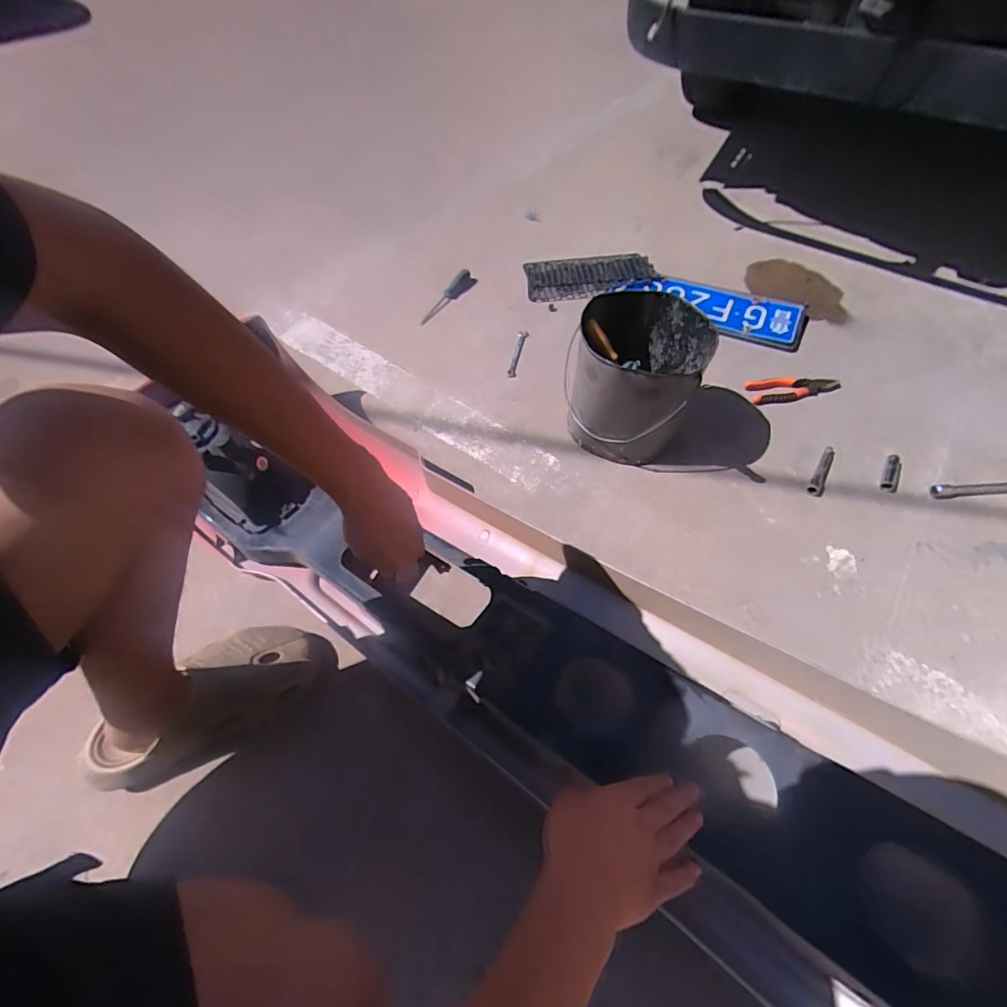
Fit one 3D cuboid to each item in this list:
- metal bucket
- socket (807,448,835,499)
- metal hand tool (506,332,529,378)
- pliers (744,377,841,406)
[{"bbox_3d":[0.236,-0.226,0.886,0.217,0.220,0.225,-1,56,2],"label":"metal bucket"},{"bbox_3d":[0.591,-0.057,0.888,0.027,0.015,0.115,30,62,21],"label":"socket"},{"bbox_3d":[0.033,-0.346,1.103,0.022,0.024,0.148,10,57,9],"label":"metal hand tool"},{"bbox_3d":[0.602,-0.242,1.005,0.178,0.017,0.066,-7,56,-3],"label":"pliers"}]

